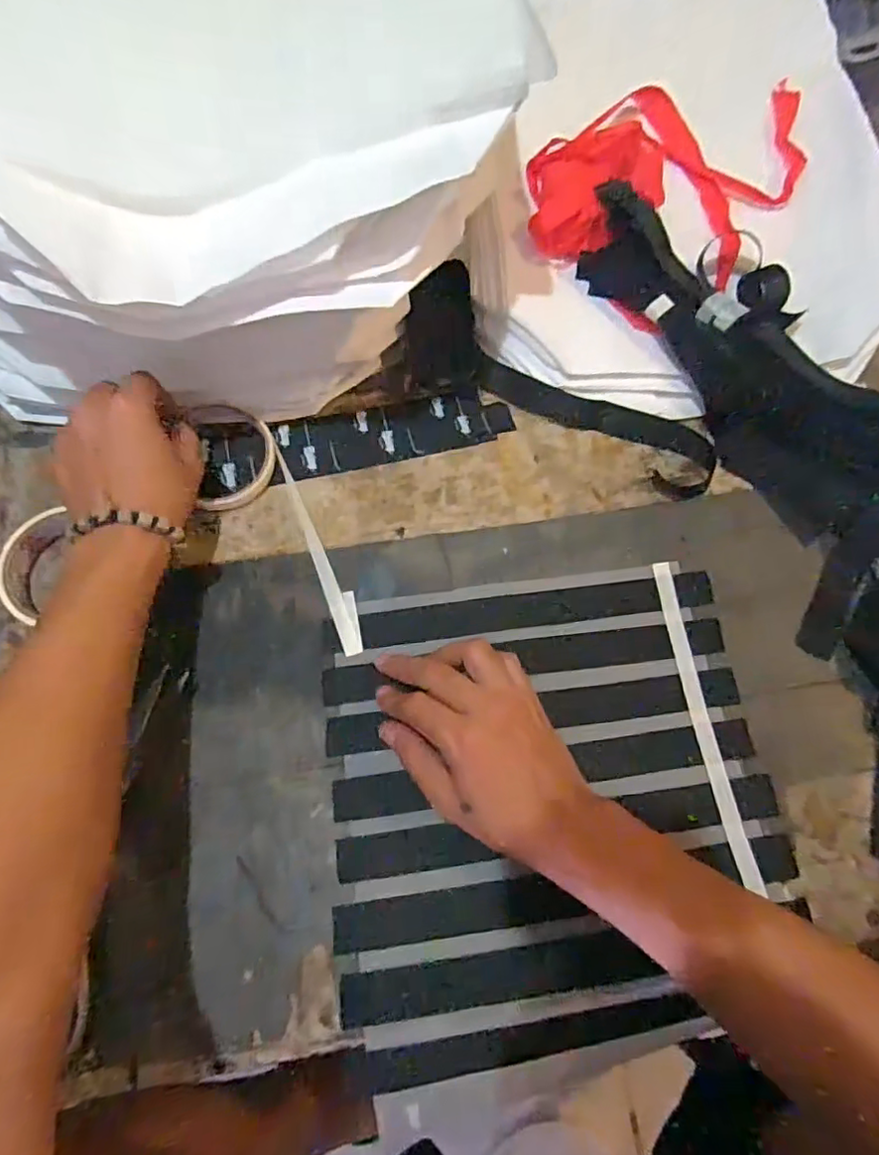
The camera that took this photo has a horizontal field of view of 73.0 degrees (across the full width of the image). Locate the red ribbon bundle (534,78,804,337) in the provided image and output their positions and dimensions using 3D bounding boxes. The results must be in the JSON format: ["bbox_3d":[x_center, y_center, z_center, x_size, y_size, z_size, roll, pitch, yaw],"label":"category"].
[{"bbox_3d":[0.199,-0.351,0.506,0.186,0.029,0.284,35,74,9],"label":"red ribbon bundle"}]

